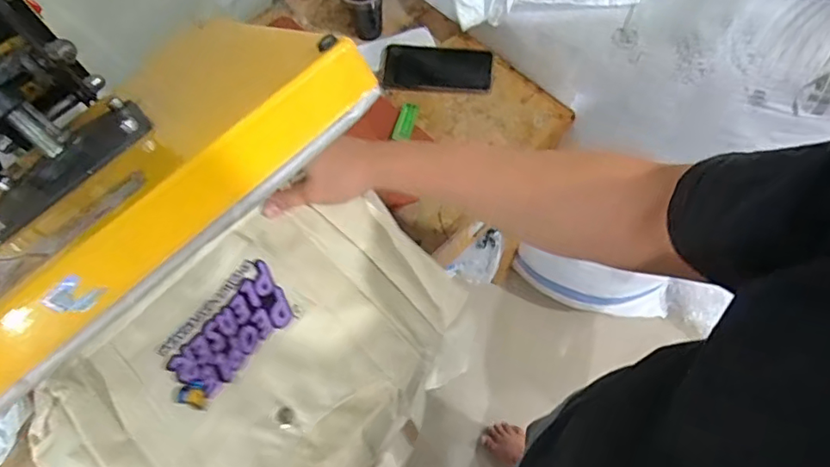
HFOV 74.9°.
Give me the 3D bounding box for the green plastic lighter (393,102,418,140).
[{"bbox_3d":[-0.012,-0.164,0.787,0.027,0.008,0.064,17,69,9],"label":"green plastic lighter"}]

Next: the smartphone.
[{"bbox_3d":[0.032,-0.252,0.824,0.166,0.014,0.071,6,67,4],"label":"smartphone"}]

